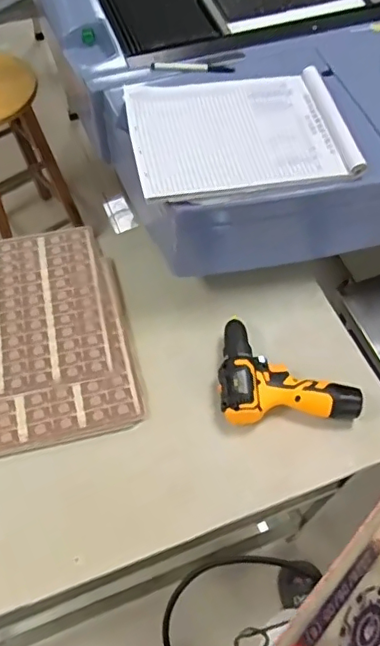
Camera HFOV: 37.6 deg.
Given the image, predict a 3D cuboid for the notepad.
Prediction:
[{"bbox_3d":[0.071,-0.275,0.797,0.304,0.032,0.219,-10,60,-6],"label":"notepad"}]

